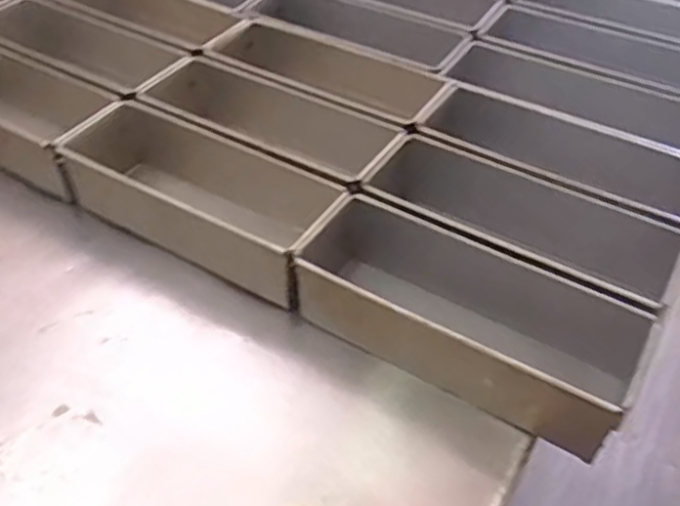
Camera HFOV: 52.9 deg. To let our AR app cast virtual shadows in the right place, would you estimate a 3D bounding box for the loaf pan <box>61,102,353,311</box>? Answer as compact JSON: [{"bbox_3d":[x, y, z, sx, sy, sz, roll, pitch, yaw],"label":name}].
[{"bbox_3d":[-0.166,-0.060,0.780,0.355,0.108,0.123,24,49,21],"label":"loaf pan"}]

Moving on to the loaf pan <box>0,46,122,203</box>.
[{"bbox_3d":[-0.428,-0.179,0.884,0.341,0.105,0.131,25,49,22],"label":"loaf pan"}]

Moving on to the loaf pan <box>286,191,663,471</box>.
[{"bbox_3d":[0.110,0.065,0.657,0.328,0.106,0.124,25,49,22],"label":"loaf pan"}]

